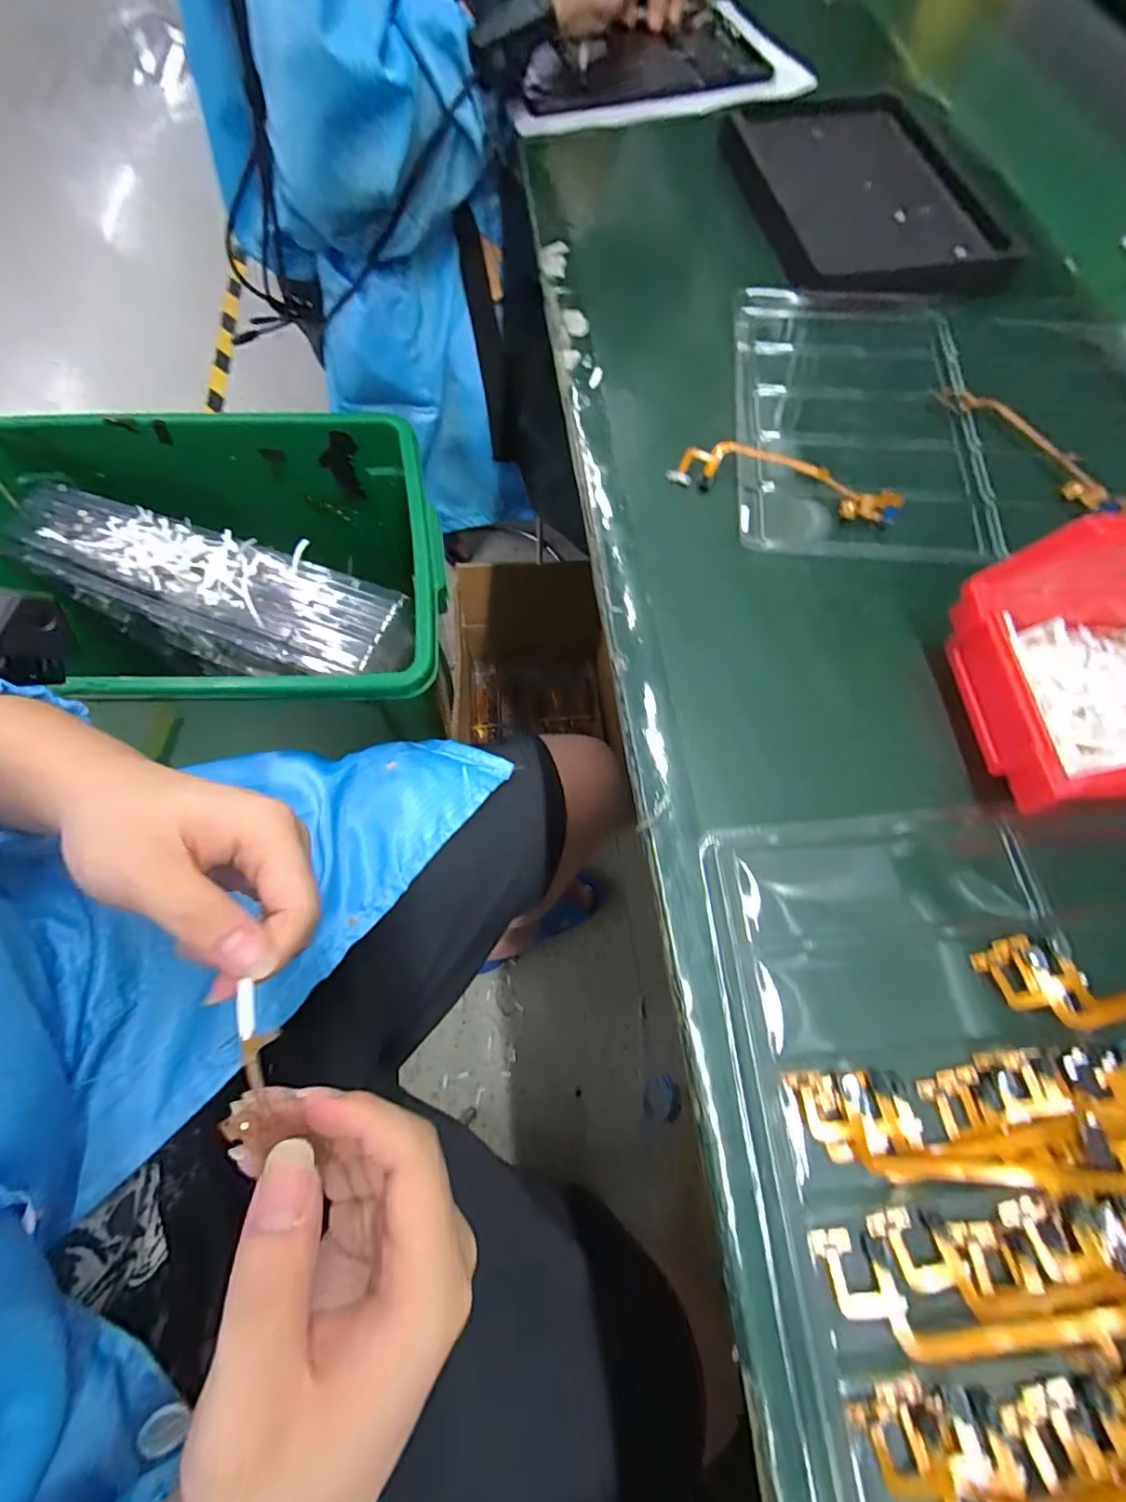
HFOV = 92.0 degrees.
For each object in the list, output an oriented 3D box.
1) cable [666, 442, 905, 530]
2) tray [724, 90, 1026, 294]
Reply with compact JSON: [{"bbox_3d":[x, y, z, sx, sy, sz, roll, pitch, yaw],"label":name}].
[{"bbox_3d":[0.129,-0.156,0.316,0.131,0.012,0.031,17,69,6],"label":"cable"},{"bbox_3d":[0.237,-0.442,0.420,0.175,0.018,0.263,-4,68,-2],"label":"tray"}]

